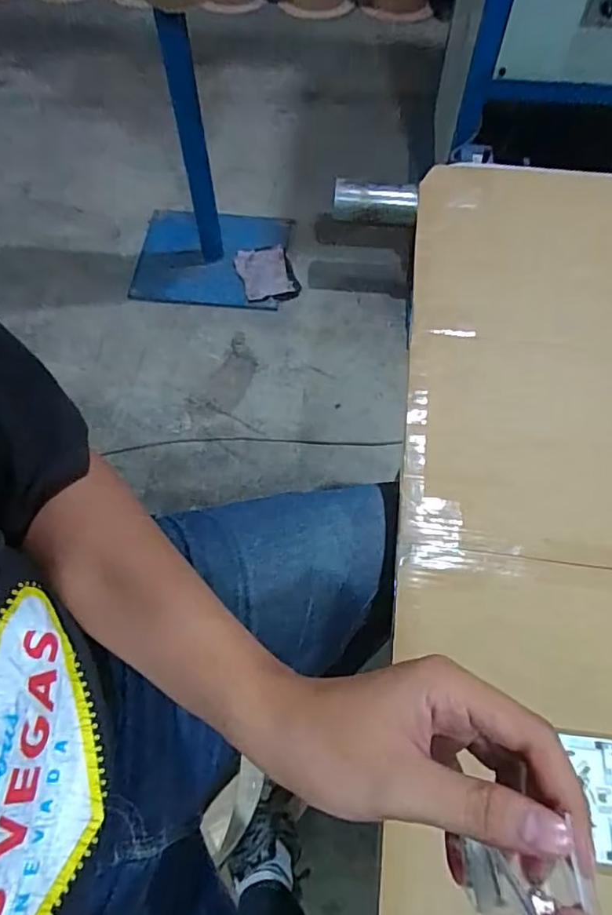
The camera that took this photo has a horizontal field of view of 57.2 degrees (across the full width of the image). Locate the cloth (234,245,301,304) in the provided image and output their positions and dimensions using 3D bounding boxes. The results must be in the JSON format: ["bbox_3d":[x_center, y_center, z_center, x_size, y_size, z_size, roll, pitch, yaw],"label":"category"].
[{"bbox_3d":[-0.120,-0.553,1.689,0.158,0.029,0.217,-18,64,-8],"label":"cloth"}]

